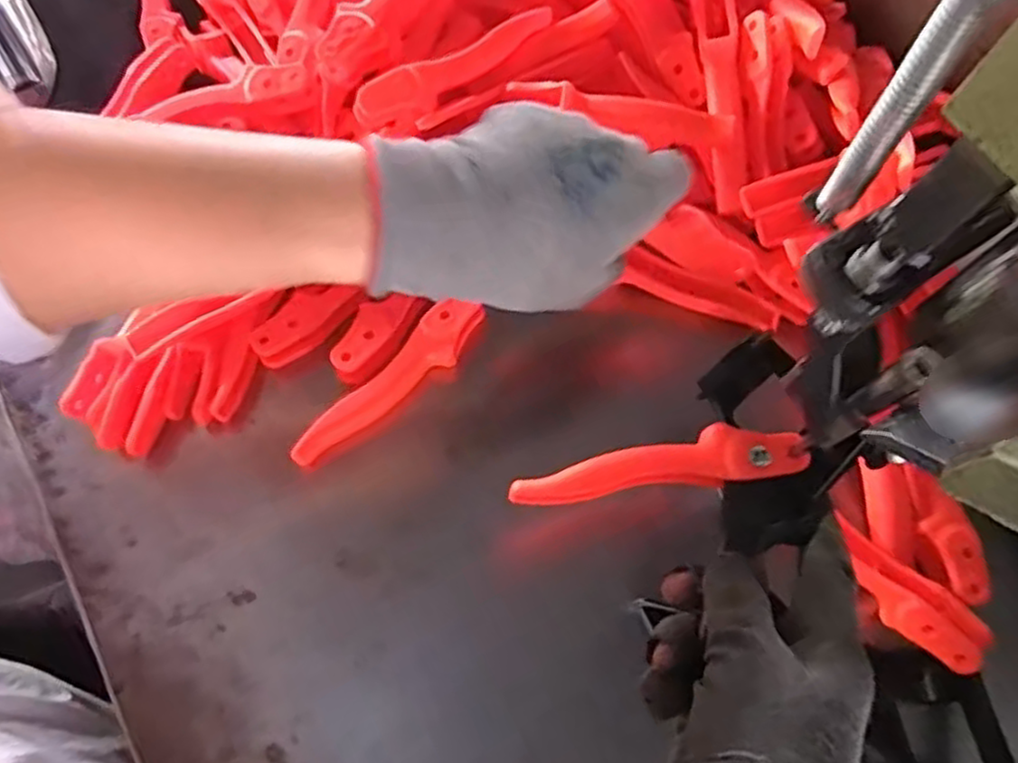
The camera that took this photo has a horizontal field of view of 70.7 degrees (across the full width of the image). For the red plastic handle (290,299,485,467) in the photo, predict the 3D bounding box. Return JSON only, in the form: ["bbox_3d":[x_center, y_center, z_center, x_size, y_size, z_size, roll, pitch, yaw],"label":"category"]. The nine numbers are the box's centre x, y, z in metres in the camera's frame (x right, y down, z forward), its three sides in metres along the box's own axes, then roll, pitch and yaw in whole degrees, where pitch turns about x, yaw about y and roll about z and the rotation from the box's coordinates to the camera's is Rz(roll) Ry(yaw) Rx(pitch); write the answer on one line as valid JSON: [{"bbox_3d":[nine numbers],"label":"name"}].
[{"bbox_3d":[-0.061,0.002,0.376,0.025,0.019,0.120,41,71,12],"label":"red plastic handle"}]

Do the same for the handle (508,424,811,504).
[{"bbox_3d":[0.064,0.036,0.310,0.126,0.009,0.024,-7,68,-6],"label":"handle"}]

